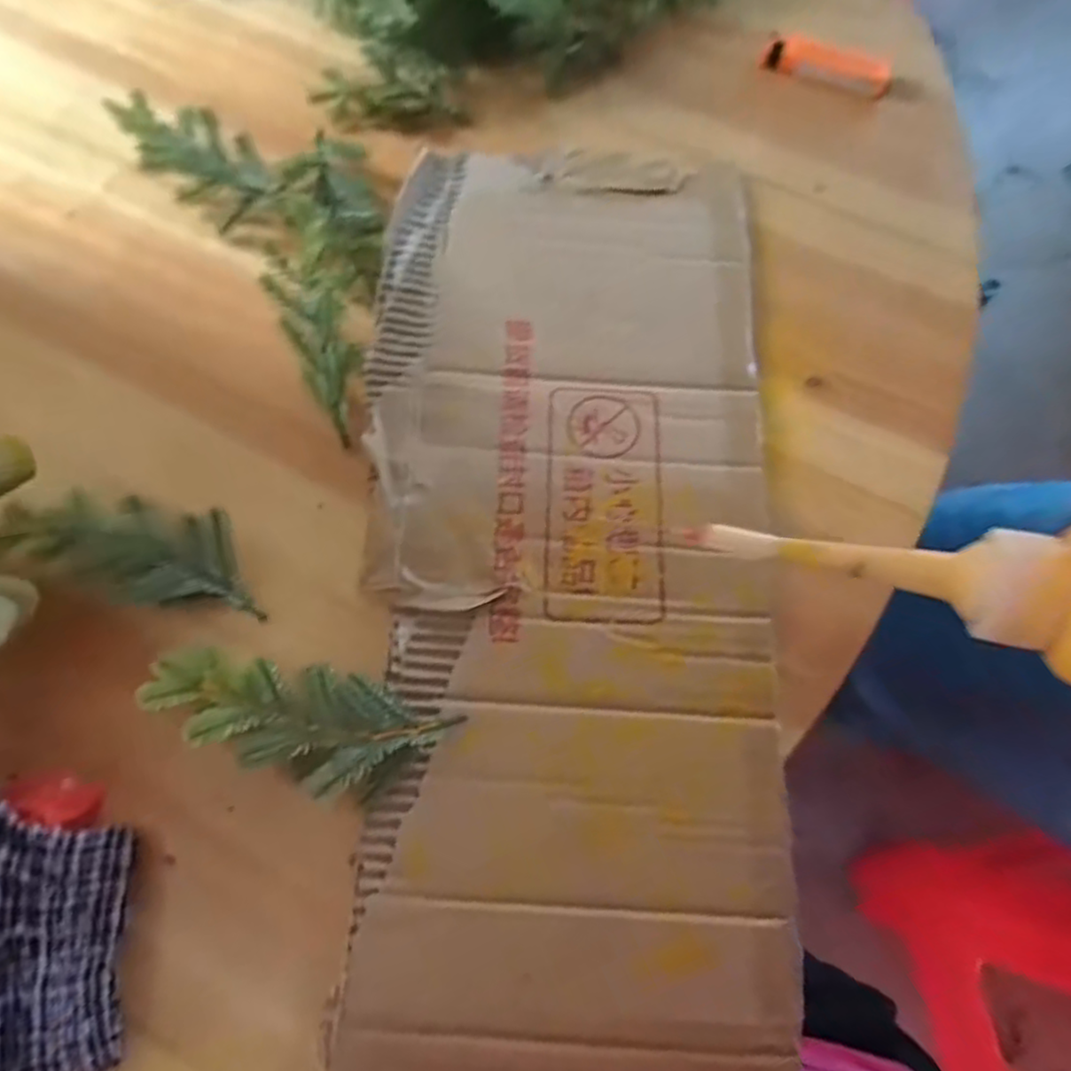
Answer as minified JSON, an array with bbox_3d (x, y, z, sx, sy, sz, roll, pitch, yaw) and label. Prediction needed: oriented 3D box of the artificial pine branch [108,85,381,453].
[{"bbox_3d":[-0.126,-0.172,0.383,0.109,0.043,0.233,-35,73,-14],"label":"artificial pine branch"}]

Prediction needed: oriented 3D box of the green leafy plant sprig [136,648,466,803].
[{"bbox_3d":[-0.099,0.074,0.292,0.118,0.019,0.044,18,69,6],"label":"green leafy plant sprig"}]

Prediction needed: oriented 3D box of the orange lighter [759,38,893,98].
[{"bbox_3d":[0.187,-0.302,0.455,0.079,0.012,0.028,26,70,9],"label":"orange lighter"}]

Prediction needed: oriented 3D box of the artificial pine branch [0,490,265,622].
[{"bbox_3d":[-0.180,0.006,0.321,0.117,0.019,0.043,12,69,4],"label":"artificial pine branch"}]

